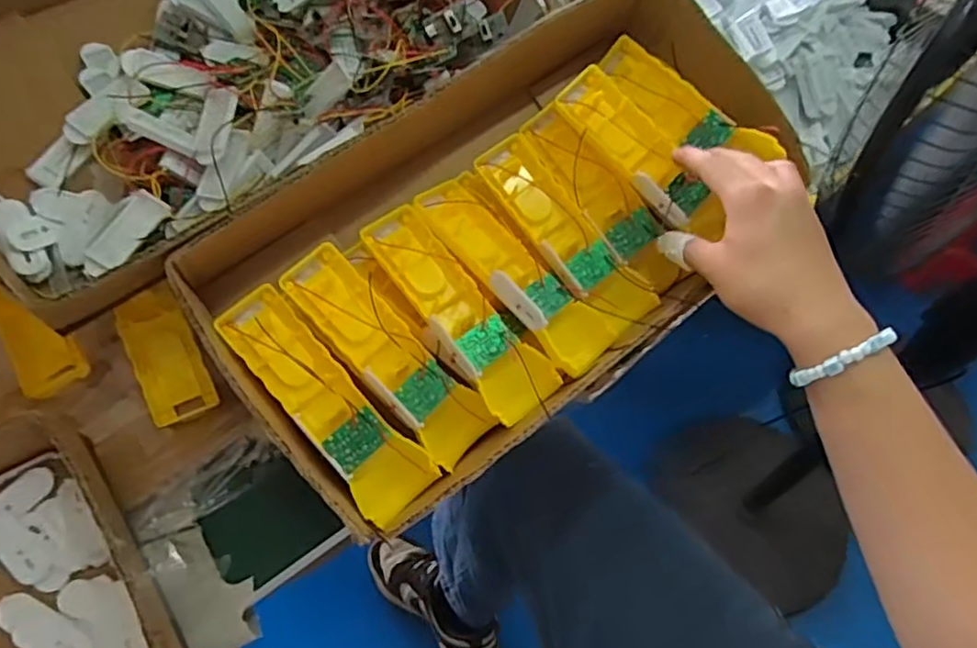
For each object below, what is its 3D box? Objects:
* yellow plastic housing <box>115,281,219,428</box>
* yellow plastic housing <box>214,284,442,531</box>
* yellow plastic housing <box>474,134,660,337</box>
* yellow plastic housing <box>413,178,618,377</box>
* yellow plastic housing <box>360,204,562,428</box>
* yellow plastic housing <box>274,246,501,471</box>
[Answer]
[{"bbox_3d":[-0.221,0.021,0.443,0.041,0.014,0.090,-19,93,-14],"label":"yellow plastic housing"},{"bbox_3d":[-0.101,0.048,0.401,0.046,0.027,0.160,-40,83,-24],"label":"yellow plastic housing"},{"bbox_3d":[0.052,-0.063,0.468,0.047,0.028,0.162,-34,81,-21],"label":"yellow plastic housing"},{"bbox_3d":[0.016,-0.036,0.446,0.053,0.030,0.165,-34,65,-21],"label":"yellow plastic housing"},{"bbox_3d":[-0.020,-0.010,0.428,0.048,0.034,0.161,-33,65,-21],"label":"yellow plastic housing"},{"bbox_3d":[-0.064,0.021,0.414,0.161,0.029,0.047,48,65,-3],"label":"yellow plastic housing"}]

